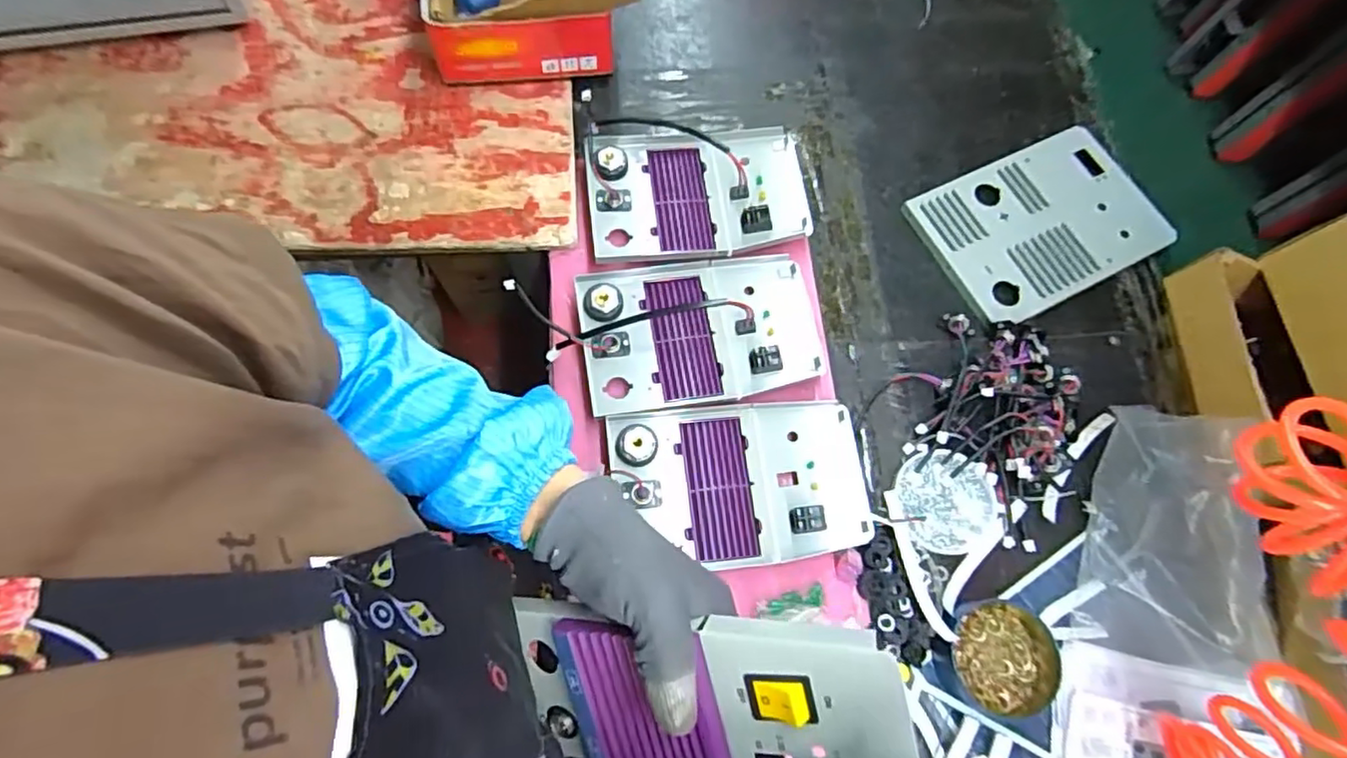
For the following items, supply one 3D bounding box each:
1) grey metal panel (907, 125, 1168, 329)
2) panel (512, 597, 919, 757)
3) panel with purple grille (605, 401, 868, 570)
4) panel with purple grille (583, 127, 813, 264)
[{"bbox_3d":[0.420,-0.180,0.733,0.268,0.012,0.177,-25,74,-11],"label":"grey metal panel"},{"bbox_3d":[0.012,0.196,0.337,0.217,0.028,0.146,-8,98,27],"label":"panel"},{"bbox_3d":[0.061,0.098,0.602,0.229,0.035,0.148,-6,71,-5],"label":"panel with purple grille"},{"bbox_3d":[0.026,-0.202,0.707,0.236,0.037,0.164,-6,71,-5],"label":"panel with purple grille"}]

